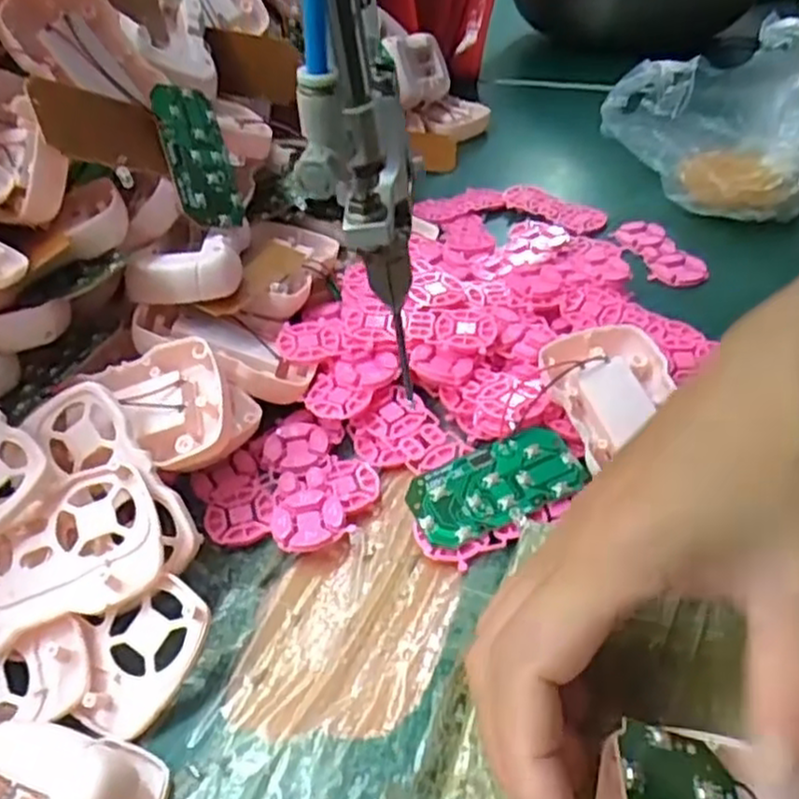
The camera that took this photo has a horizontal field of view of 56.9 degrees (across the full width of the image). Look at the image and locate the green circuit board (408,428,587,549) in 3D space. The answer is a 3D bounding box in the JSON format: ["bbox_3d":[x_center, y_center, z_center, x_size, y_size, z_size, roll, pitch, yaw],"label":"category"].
[{"bbox_3d":[0.041,0.036,0.316,0.074,0.004,0.039,-20,53,-12],"label":"green circuit board"}]

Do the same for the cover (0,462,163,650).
[{"bbox_3d":[-0.132,0.062,0.273,0.088,0.015,0.051,-24,61,-12],"label":"cover"}]

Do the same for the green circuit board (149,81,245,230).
[{"bbox_3d":[-0.100,-0.121,0.367,0.035,0.070,0.004,-19,5,-39],"label":"green circuit board"}]

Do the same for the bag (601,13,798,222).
[{"bbox_3d":[0.214,-0.186,0.484,0.147,0.091,0.107,12,43,17],"label":"bag"}]

